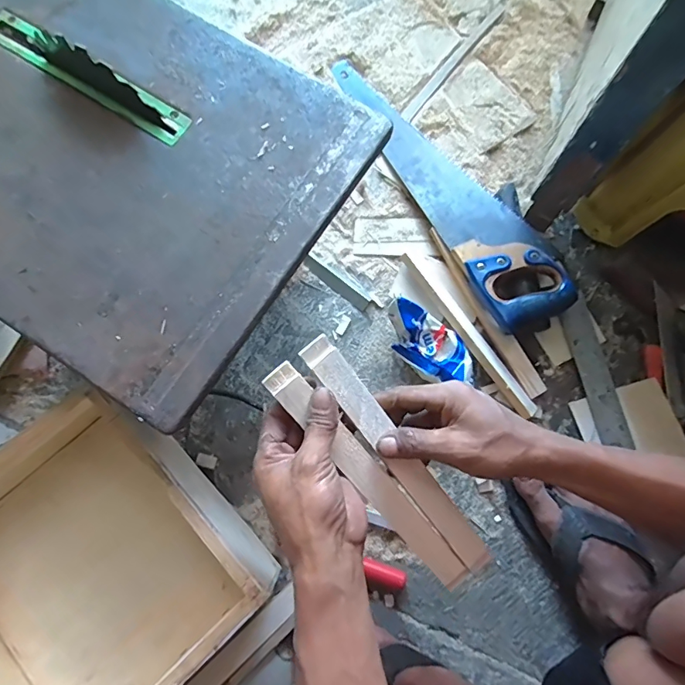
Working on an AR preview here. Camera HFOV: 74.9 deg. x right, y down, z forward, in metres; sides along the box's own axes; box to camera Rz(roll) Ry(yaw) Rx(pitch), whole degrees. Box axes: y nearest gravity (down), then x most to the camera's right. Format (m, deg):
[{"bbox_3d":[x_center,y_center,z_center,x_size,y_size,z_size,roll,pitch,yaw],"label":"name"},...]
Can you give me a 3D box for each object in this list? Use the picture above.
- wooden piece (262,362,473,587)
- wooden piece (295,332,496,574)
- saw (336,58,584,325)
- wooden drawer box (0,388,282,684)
[{"bbox_3d":[0.027,0.120,0.380,0.027,0.009,0.254,-41,101,-9],"label":"wooden piece"},{"bbox_3d":[0.052,0.102,0.383,0.026,0.008,0.257,-39,101,-9],"label":"wooden piece"},{"bbox_3d":[0.149,-0.234,0.628,0.114,0.042,0.481,-27,77,-6],"label":"saw"},{"bbox_3d":[-0.267,0.238,0.467,0.277,0.118,0.288,-43,80,-10],"label":"wooden drawer box"}]

